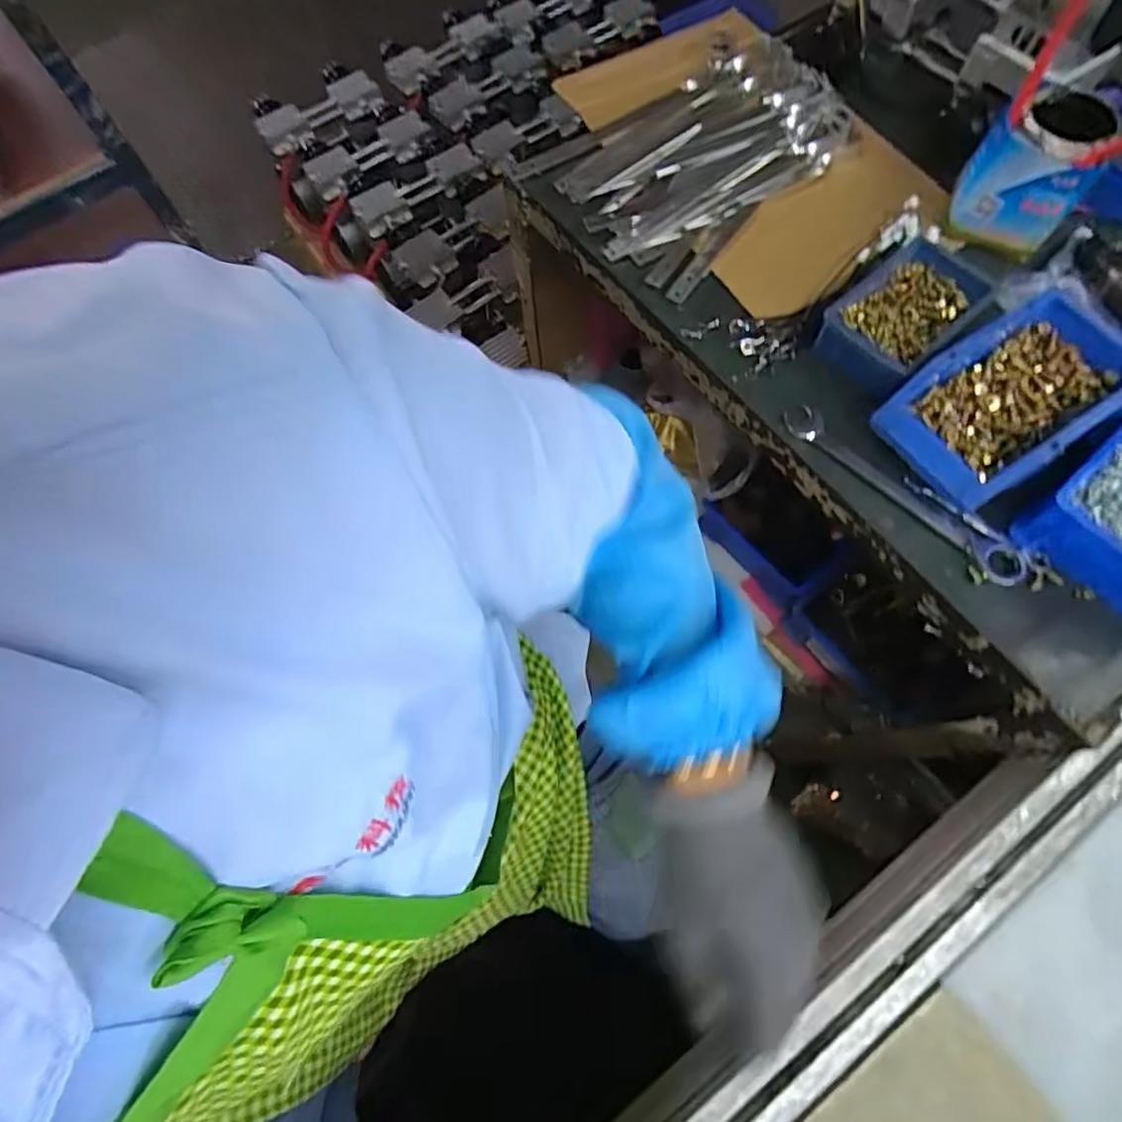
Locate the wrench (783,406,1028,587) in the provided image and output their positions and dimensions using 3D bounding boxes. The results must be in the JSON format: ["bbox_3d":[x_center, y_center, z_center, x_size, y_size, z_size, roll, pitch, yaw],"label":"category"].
[{"bbox_3d":[0.297,-0.064,0.516,0.041,0.013,0.229,-41,73,-12],"label":"wrench"}]

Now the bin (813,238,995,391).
[{"bbox_3d":[0.317,-0.226,0.555,0.147,0.053,0.094,-41,73,-12],"label":"bin"}]

